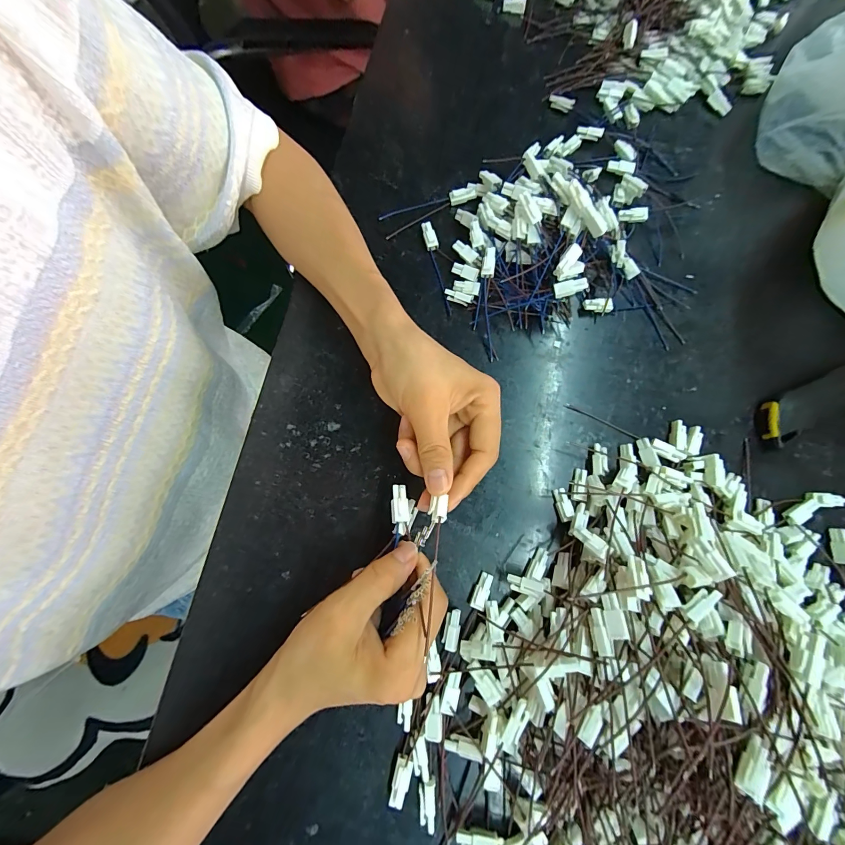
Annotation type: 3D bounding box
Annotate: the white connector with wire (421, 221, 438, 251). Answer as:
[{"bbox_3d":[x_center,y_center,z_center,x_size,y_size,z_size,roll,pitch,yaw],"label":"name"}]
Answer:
[{"bbox_3d":[0.006,-0.172,0.334,0.011,0.012,0.026,-15,76,-4],"label":"white connector with wire"}]

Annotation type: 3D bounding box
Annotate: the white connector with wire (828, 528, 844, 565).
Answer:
[{"bbox_3d":[0.312,0.092,0.268,0.013,0.008,0.025,6,75,1],"label":"white connector with wire"}]

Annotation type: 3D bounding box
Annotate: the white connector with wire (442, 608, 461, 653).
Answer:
[{"bbox_3d":[0.021,0.145,0.253,0.011,0.009,0.026,11,76,2],"label":"white connector with wire"}]

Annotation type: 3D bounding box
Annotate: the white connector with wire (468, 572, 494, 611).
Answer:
[{"bbox_3d":[0.042,0.121,0.259,0.011,0.009,0.024,23,76,5],"label":"white connector with wire"}]

